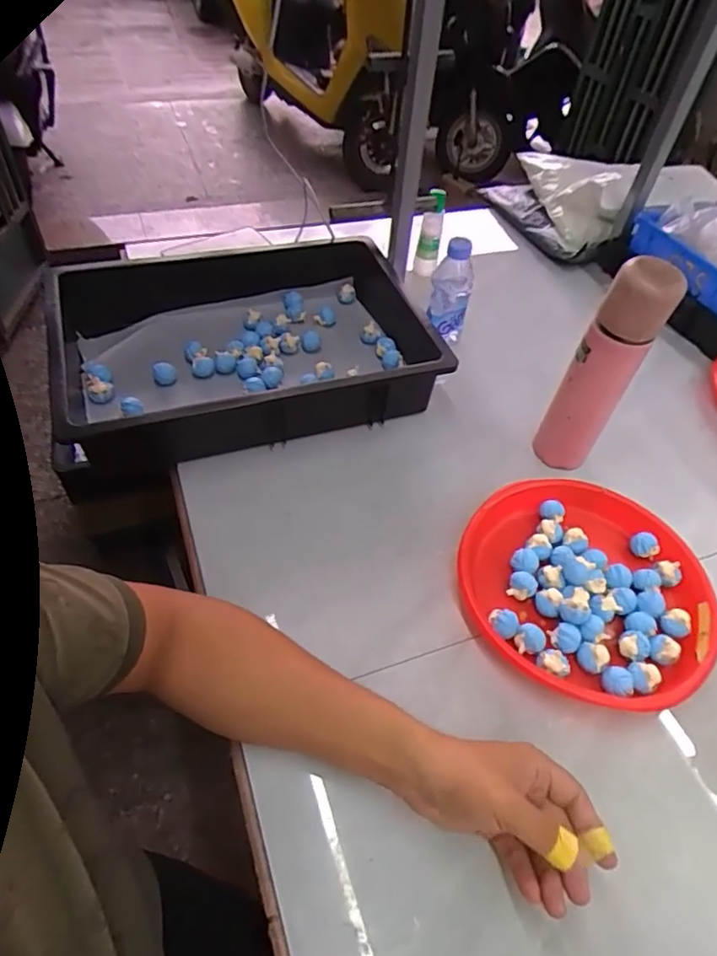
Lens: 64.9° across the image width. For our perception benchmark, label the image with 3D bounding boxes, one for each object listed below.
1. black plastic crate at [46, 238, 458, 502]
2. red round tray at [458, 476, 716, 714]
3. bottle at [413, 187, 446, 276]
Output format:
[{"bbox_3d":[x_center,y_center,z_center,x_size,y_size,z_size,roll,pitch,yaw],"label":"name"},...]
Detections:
[{"bbox_3d":[-0.127,-0.170,0.748,0.480,0.106,0.314,-11,52,-14],"label":"black plastic crate"},{"bbox_3d":[0.235,0.107,0.585,0.241,0.038,0.249,3,50,-3],"label":"red round tray"},{"bbox_3d":[0.116,-0.396,0.916,0.035,0.142,0.038,9,50,2],"label":"bottle"}]

